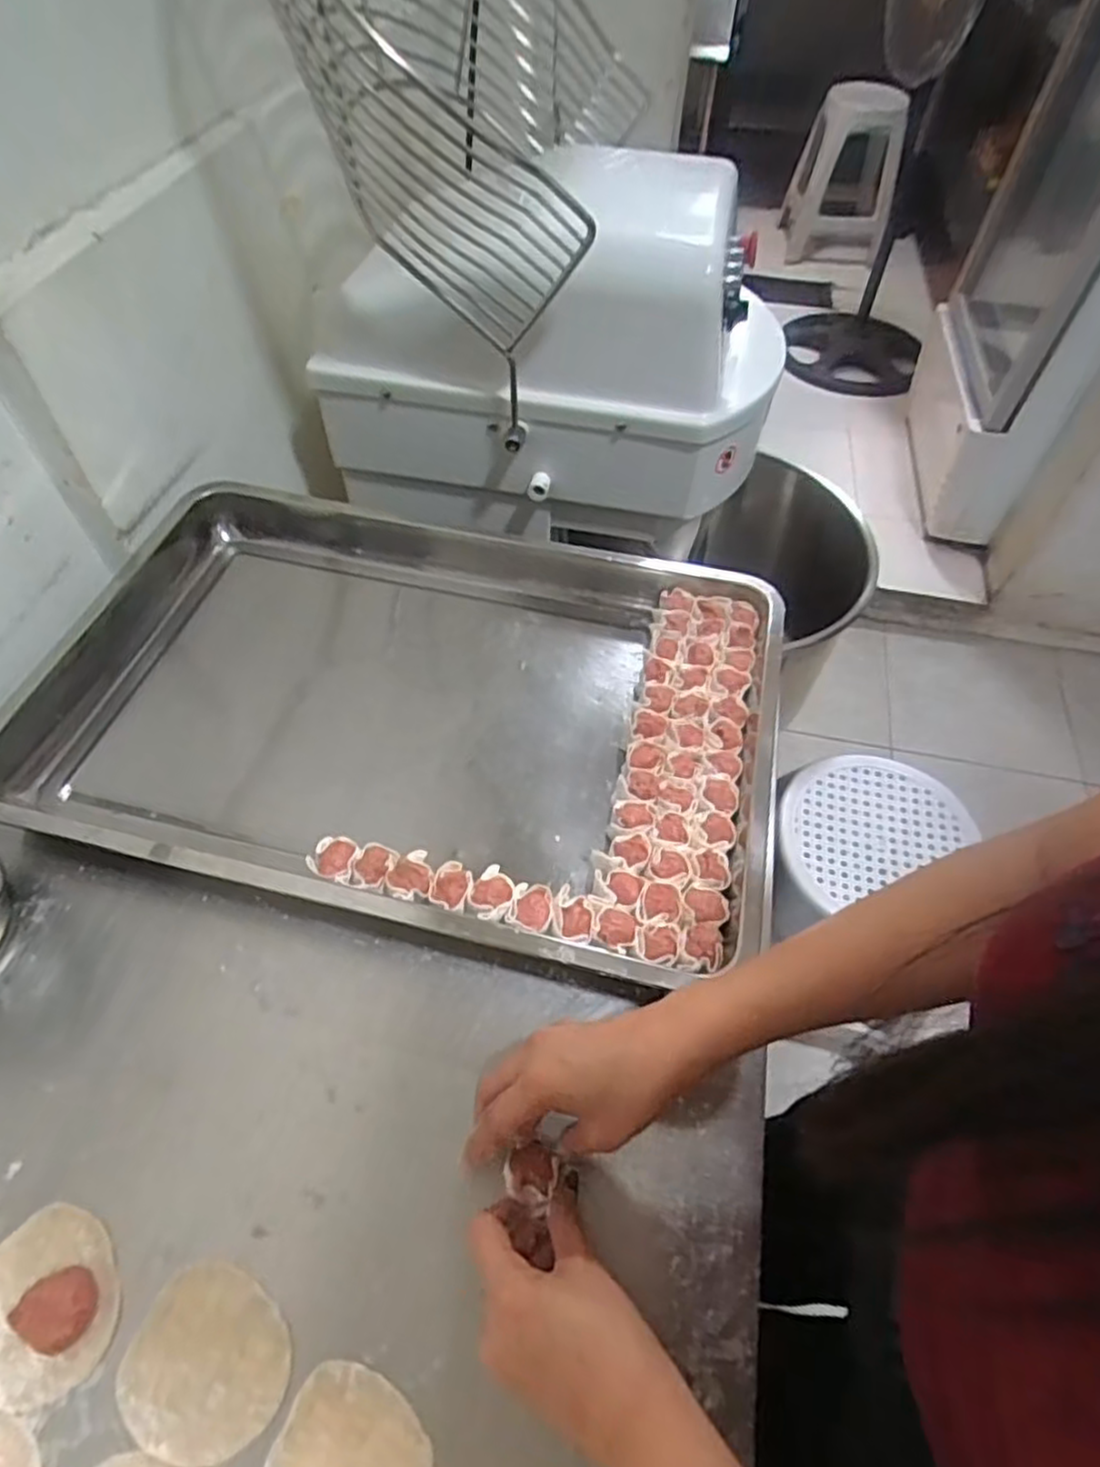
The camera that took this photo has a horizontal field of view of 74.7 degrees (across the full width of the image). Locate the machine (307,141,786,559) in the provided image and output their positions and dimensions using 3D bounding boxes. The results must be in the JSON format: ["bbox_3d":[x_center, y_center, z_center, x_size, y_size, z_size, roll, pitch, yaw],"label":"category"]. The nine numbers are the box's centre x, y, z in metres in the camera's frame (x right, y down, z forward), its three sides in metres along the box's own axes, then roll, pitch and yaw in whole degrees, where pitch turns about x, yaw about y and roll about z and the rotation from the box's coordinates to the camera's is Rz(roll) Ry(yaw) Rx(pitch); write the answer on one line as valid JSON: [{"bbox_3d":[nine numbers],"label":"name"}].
[{"bbox_3d":[0.018,-0.445,0.856,0.474,0.365,0.336,17,56,10],"label":"machine"}]

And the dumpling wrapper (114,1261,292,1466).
[{"bbox_3d":[-0.180,0.331,0.378,0.083,0.004,0.073,26,58,16],"label":"dumpling wrapper"}]

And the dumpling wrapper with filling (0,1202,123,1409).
[{"bbox_3d":[-0.277,0.306,0.383,0.078,0.016,0.083,1,55,-1],"label":"dumpling wrapper with filling"}]

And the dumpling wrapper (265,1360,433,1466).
[{"bbox_3d":[-0.099,0.362,0.356,0.077,0.004,0.067,19,57,12],"label":"dumpling wrapper"}]

